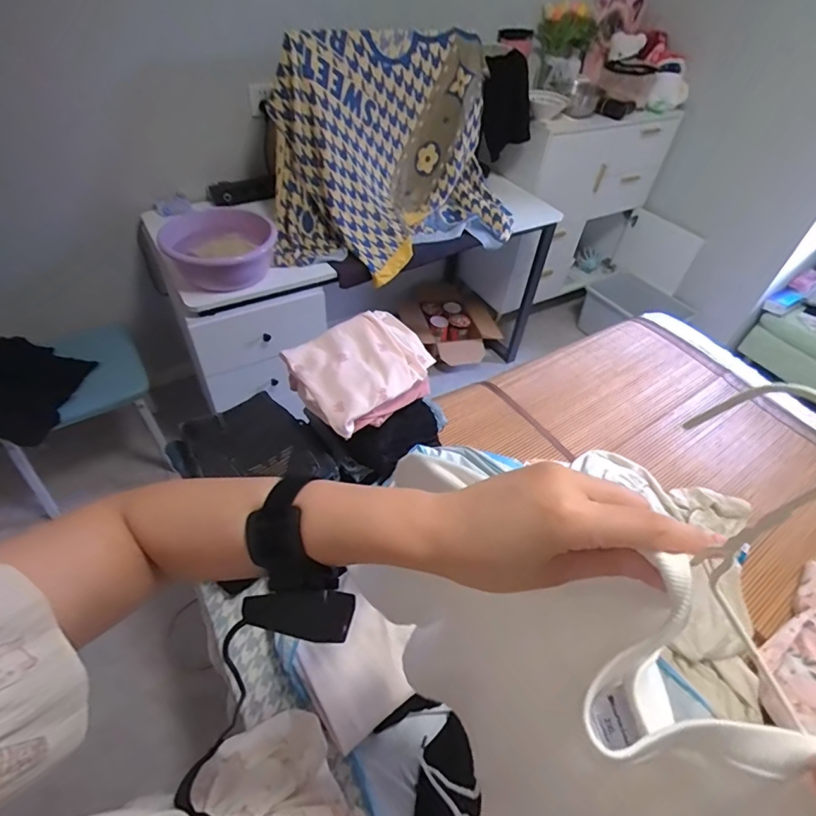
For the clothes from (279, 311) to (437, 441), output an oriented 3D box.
[{"bbox_3d":[-0.088,-0.078,1.006,0.284,0.117,0.212,-24,54,-25],"label":"clothes"}]

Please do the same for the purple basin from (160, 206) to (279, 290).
[{"bbox_3d":[-0.526,-0.462,1.346,0.294,0.111,0.302,3,47,-3],"label":"purple basin"}]

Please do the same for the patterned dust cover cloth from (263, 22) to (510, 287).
[{"bbox_3d":[-0.031,-0.784,1.452,0.768,0.510,0.391,-20,52,-23],"label":"patterned dust cover cloth"}]

